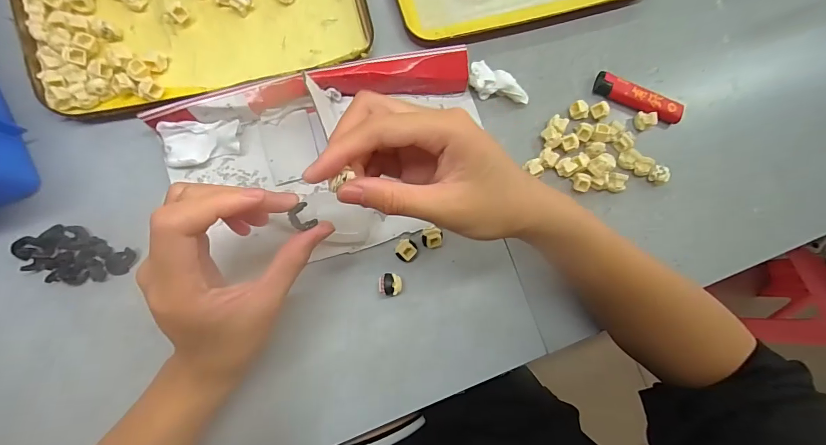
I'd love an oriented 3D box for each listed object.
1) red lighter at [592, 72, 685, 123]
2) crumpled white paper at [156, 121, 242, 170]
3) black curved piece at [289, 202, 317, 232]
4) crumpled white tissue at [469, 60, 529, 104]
[{"bbox_3d":[0.193,-0.106,0.330,0.076,0.019,0.020,23,82,-6],"label":"red lighter"},{"bbox_3d":[-0.152,-0.057,0.277,0.052,0.016,0.030,-7,83,-7],"label":"crumpled white paper"},{"bbox_3d":[-0.060,-0.003,0.209,0.012,0.006,0.012,-33,91,-10],"label":"black curved piece"},{"bbox_3d":[0.070,-0.112,0.313,0.053,0.018,0.023,18,81,-4],"label":"crumpled white tissue"}]

